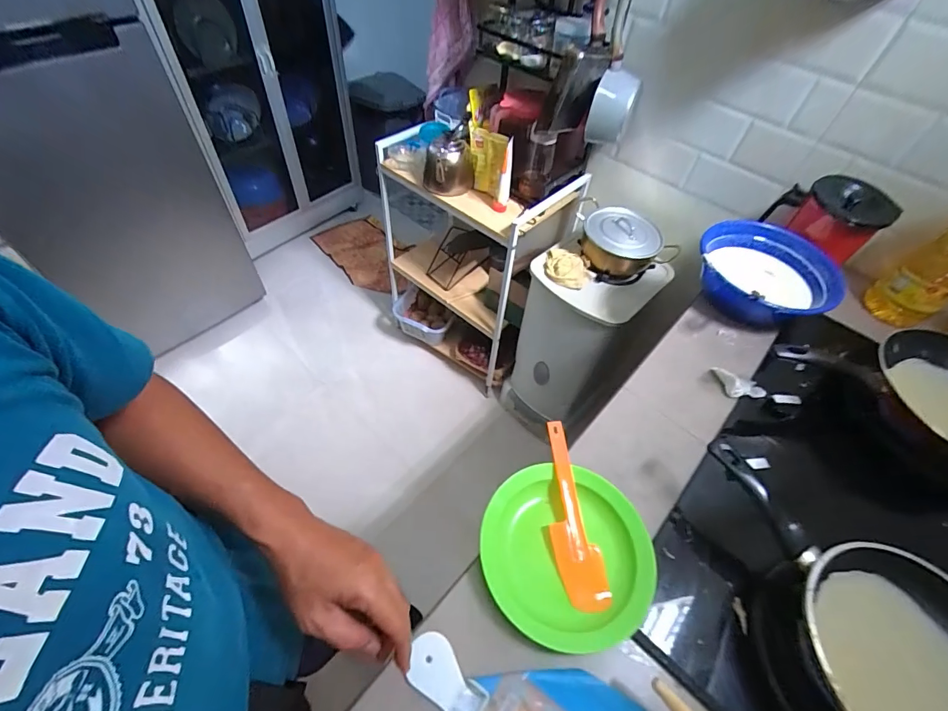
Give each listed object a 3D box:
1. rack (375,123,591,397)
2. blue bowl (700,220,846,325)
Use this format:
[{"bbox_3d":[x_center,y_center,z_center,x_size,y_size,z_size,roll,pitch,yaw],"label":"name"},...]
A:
[{"bbox_3d":[-0.046,-0.316,1.449,0.566,0.727,0.285,33,57,20],"label":"rack"},{"bbox_3d":[0.533,-0.149,0.792,0.228,0.094,0.211,2,52,-3],"label":"blue bowl"}]

